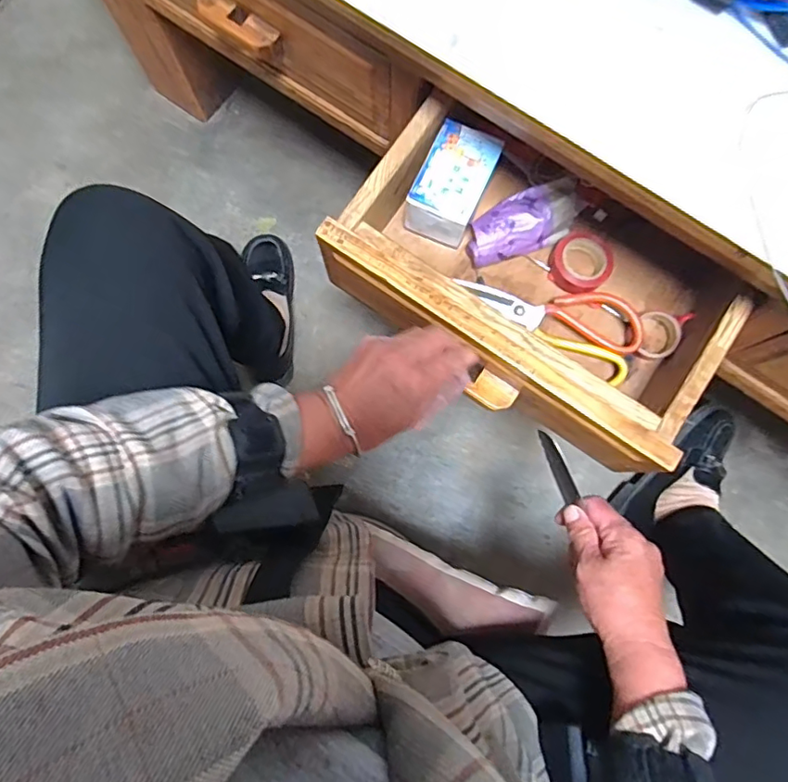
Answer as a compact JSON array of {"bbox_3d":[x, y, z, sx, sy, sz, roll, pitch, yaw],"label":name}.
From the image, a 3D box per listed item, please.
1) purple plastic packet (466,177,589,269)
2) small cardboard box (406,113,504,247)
[{"bbox_3d":[0.142,-0.186,0.588,0.141,0.039,0.058,-26,81,-6],"label":"purple plastic packet"},{"bbox_3d":[0.061,-0.213,0.581,0.069,0.062,0.109,27,80,4],"label":"small cardboard box"}]

